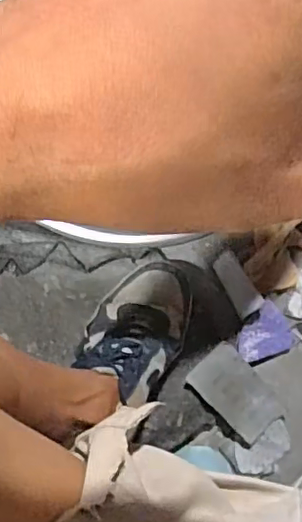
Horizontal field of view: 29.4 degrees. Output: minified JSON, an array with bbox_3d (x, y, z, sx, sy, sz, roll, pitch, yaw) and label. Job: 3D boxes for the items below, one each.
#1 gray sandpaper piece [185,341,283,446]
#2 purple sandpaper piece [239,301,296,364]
[{"bbox_3d":[0.100,0.154,0.668,0.064,0.004,0.114,-45,98,-8],"label":"gray sandpaper piece"},{"bbox_3d":[0.137,0.090,0.674,0.062,0.006,0.069,36,88,-17],"label":"purple sandpaper piece"}]

